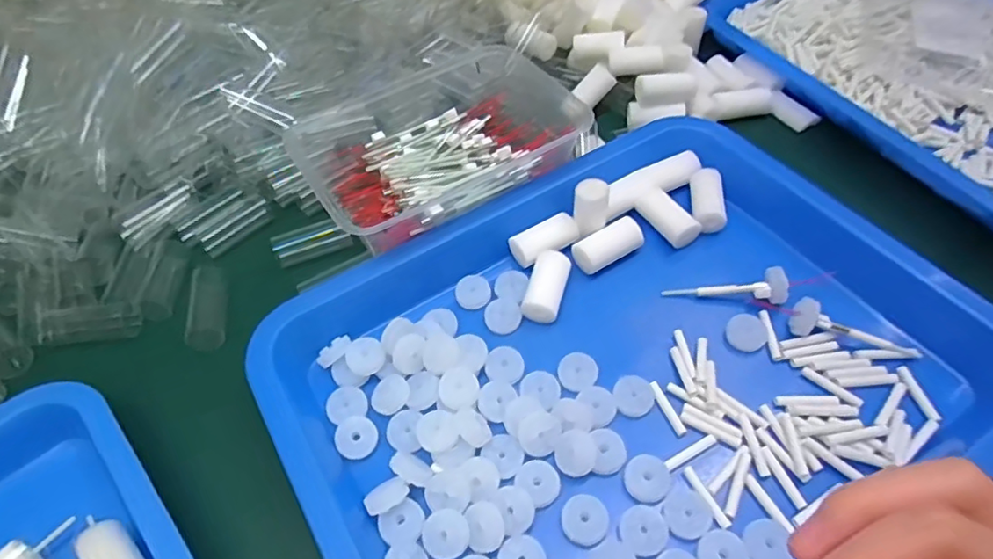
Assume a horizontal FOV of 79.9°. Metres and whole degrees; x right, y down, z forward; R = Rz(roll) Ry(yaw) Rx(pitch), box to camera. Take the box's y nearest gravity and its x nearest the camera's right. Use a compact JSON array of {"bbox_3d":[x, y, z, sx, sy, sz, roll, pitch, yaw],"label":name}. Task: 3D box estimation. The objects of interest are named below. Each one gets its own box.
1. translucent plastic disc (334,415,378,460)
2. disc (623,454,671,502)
[{"bbox_3d":[-0.071,0.080,0.299,0.020,0.007,0.020,-1,54,1],"label":"translucent plastic disc"},{"bbox_3d":[0.071,0.092,0.277,0.020,0.004,0.021,-1,54,1],"label":"disc"}]

